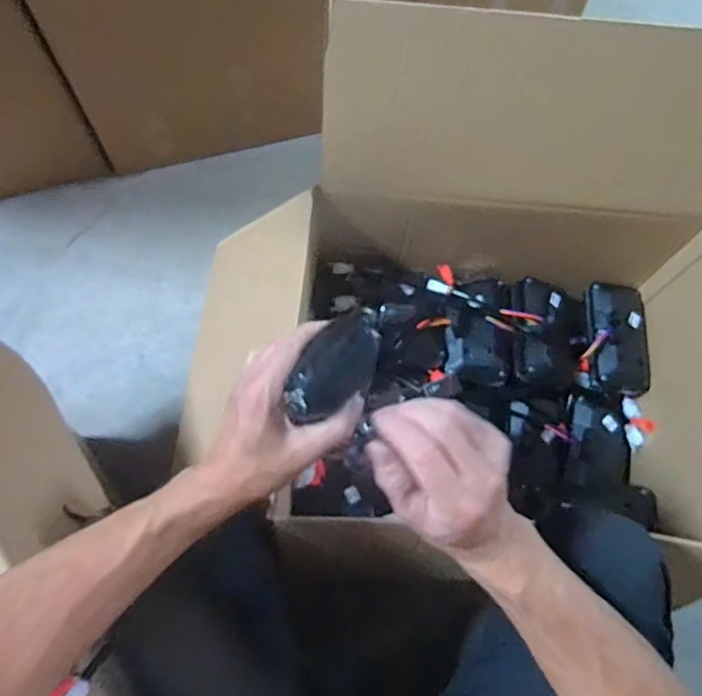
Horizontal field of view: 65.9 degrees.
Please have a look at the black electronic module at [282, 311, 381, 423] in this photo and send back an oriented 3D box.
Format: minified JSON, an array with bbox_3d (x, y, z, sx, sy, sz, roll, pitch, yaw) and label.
[{"bbox_3d":[-0.013,0.014,0.417,0.088,0.052,0.035,-46,33,-10],"label":"black electronic module"}]

